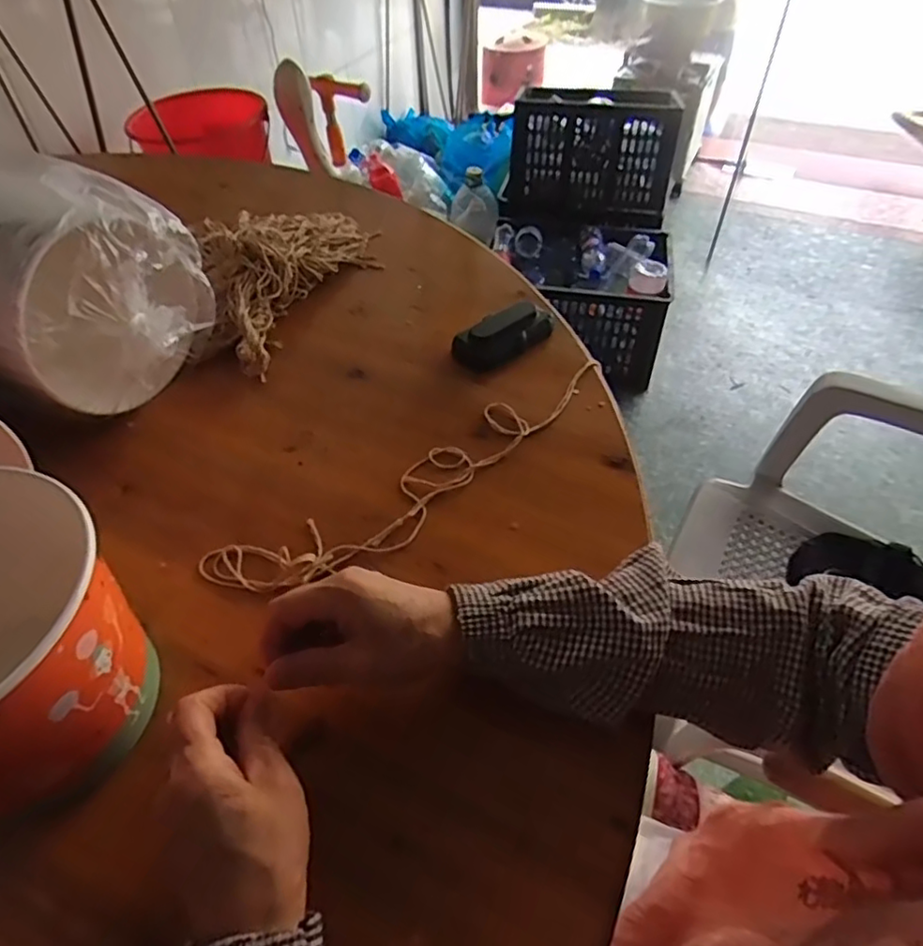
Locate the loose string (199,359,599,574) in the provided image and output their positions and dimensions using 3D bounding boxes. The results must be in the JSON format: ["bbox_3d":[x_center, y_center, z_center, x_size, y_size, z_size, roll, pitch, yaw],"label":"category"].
[{"bbox_3d":[-0.014,-0.002,0.509,0.384,0.013,0.076,-29,54,-22],"label":"loose string"}]

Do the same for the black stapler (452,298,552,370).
[{"bbox_3d":[0.043,-0.140,0.619,0.107,0.027,0.043,-32,55,-24],"label":"black stapler"}]

